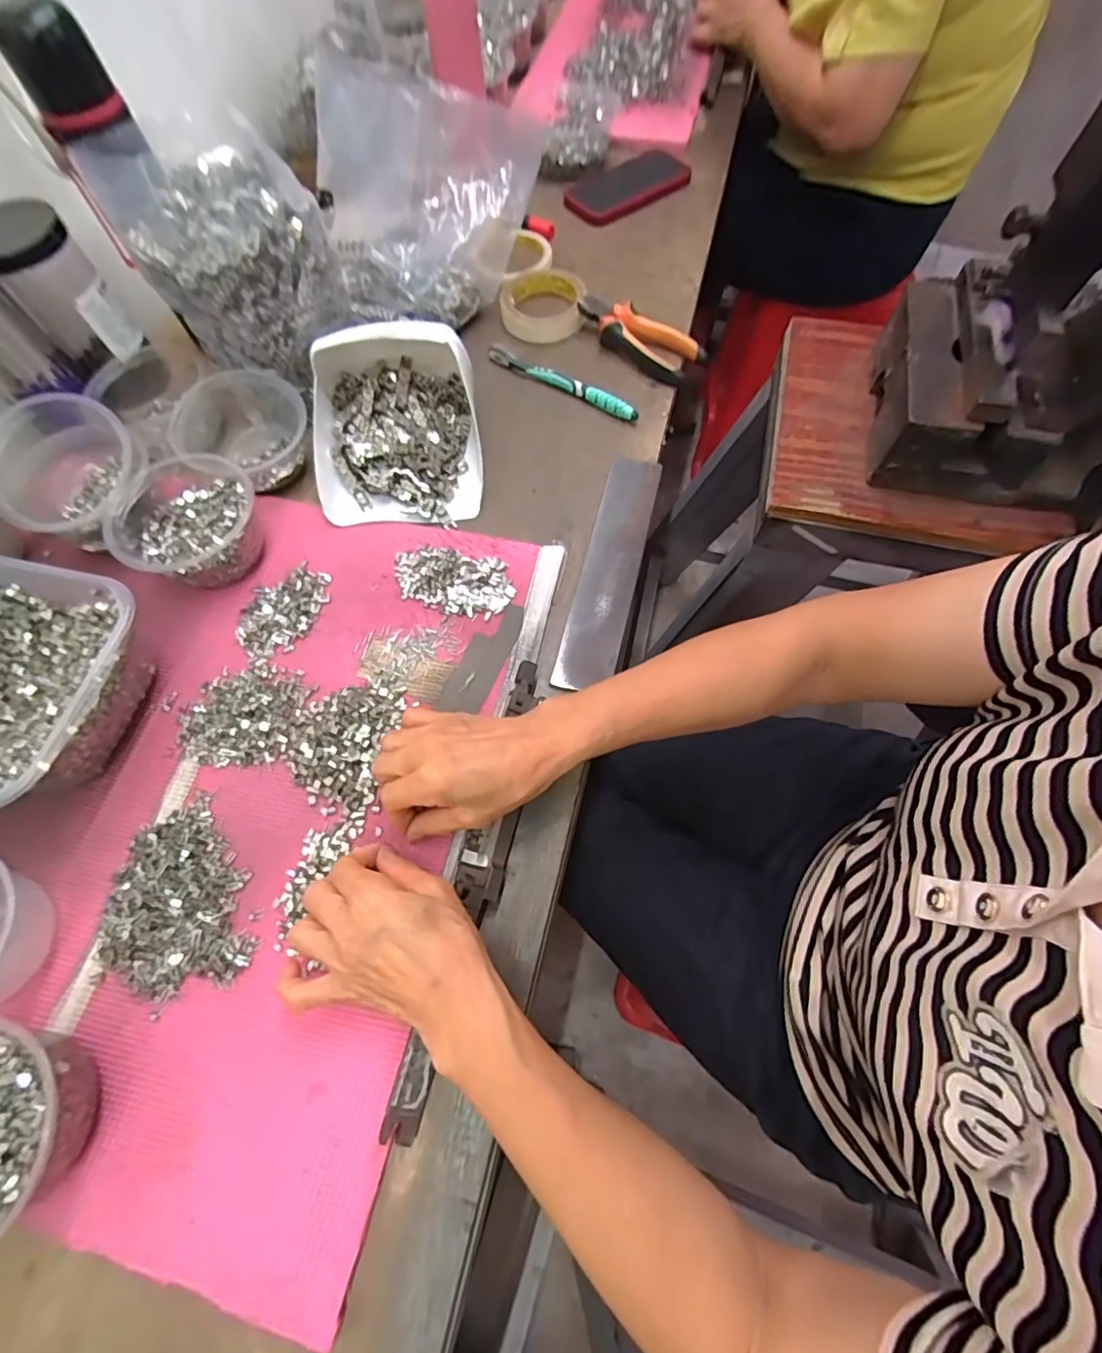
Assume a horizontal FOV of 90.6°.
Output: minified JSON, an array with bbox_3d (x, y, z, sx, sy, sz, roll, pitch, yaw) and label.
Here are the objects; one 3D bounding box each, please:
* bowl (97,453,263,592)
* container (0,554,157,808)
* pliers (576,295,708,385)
[{"bbox_3d":[-0.311,-0.132,0.472,0.113,0.058,0.113,0,68,1],"label":"bowl"},{"bbox_3d":[-0.412,0.004,0.408,0.182,0.078,0.169,13,69,6],"label":"container"},{"bbox_3d":[0.090,-0.365,0.590,0.148,0.023,0.055,31,77,8],"label":"pliers"}]

